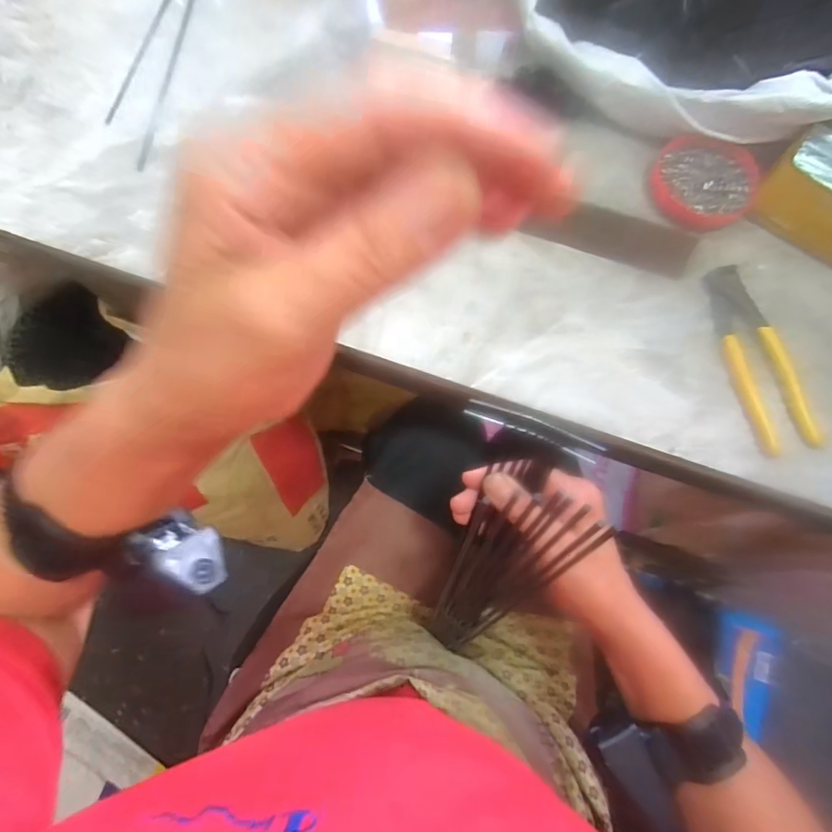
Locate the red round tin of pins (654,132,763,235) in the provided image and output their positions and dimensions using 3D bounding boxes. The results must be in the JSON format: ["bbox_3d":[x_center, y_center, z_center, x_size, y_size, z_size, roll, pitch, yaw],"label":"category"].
[{"bbox_3d":[0.262,-0.213,0.439,0.089,0.013,0.095,0,76,-1],"label":"red round tin of pins"}]

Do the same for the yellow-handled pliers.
[{"bbox_3d":[0.283,-0.052,0.401,0.049,0.010,0.163,-13,77,-4],"label":"yellow-handled pliers"}]

